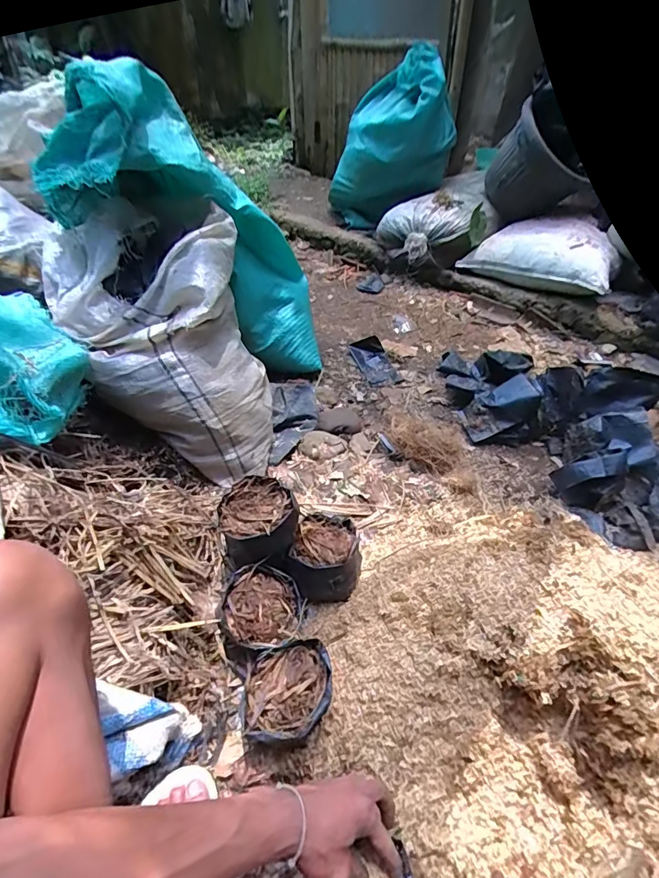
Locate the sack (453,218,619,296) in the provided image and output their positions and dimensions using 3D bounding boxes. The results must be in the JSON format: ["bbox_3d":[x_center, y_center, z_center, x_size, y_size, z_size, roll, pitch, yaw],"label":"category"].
[{"bbox_3d":[0.682,-0.588,1.437,0.262,0.140,0.456,-33,52,-30],"label":"sack"}]

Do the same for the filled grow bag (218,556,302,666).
[{"bbox_3d":[-0.098,0.260,0.655,0.110,0.098,0.117,19,46,19],"label":"filled grow bag"}]

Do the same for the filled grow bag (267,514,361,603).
[{"bbox_3d":[-0.009,0.187,0.706,0.112,0.089,0.130,19,47,20],"label":"filled grow bag"}]

